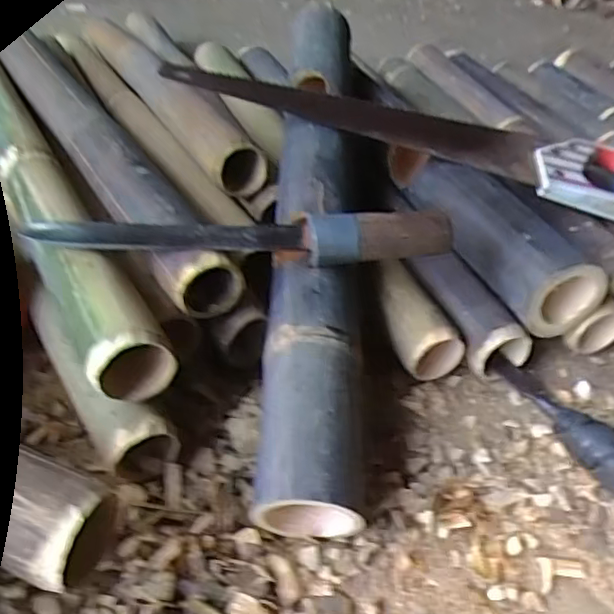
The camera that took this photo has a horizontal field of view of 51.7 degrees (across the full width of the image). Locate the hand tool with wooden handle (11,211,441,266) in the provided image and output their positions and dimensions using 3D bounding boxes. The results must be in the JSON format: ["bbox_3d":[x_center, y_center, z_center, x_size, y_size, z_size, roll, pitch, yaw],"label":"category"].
[{"bbox_3d":[-0.048,-0.061,0.482,0.310,0.037,0.033,2,43,-4],"label":"hand tool with wooden handle"}]

